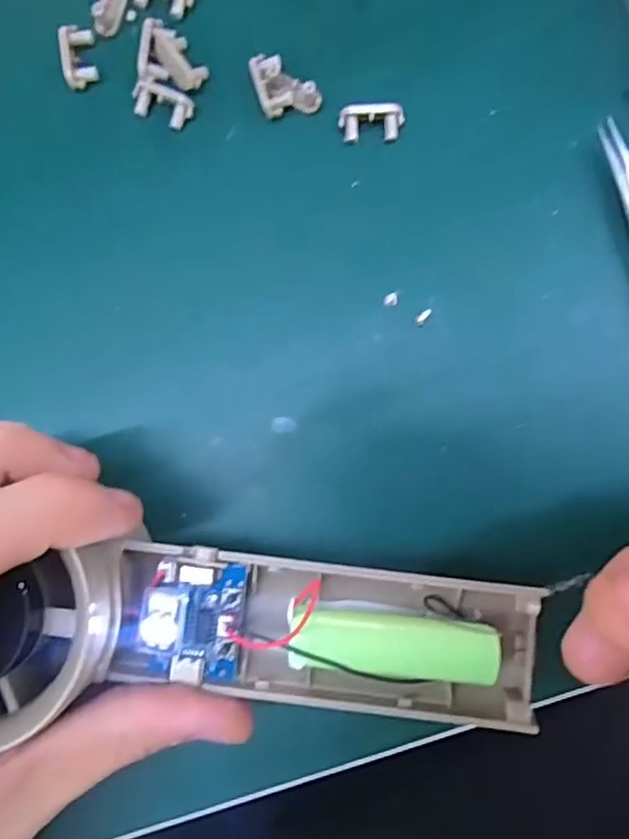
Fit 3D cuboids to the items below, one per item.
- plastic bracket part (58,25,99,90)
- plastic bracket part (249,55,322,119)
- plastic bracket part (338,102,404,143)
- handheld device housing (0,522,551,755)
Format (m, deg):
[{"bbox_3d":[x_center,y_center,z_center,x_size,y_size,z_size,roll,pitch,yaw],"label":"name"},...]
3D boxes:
[{"bbox_3d":[-0.074,-0.114,0.195,0.010,0.007,0.019,-9,84,0],"label":"plastic bracket part"},{"bbox_3d":[-0.009,-0.104,0.193,0.020,0.006,0.018,-8,84,0],"label":"plastic bracket part"},{"bbox_3d":[0.018,-0.091,0.192,0.019,0.007,0.009,-2,85,1],"label":"plastic bracket part"},{"bbox_3d":[-0.012,0.053,0.153,0.139,0.027,0.040,5,85,-10],"label":"handheld device housing"}]

